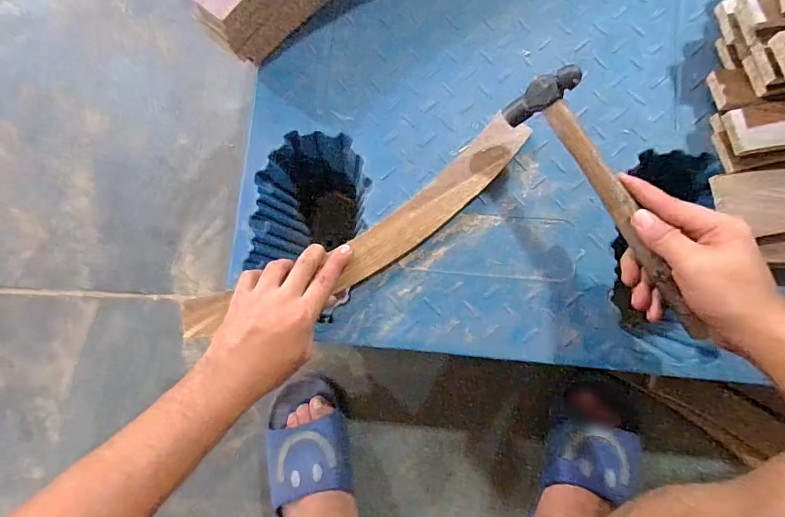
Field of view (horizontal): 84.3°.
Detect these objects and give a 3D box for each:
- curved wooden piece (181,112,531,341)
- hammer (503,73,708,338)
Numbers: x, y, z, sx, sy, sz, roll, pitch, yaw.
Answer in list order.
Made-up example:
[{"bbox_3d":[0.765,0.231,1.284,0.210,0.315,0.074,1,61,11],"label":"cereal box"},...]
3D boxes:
[{"bbox_3d":[-0.035,-0.021,0.490,0.435,0.018,0.077,-30,81,-1],"label":"curved wooden piece"},{"bbox_3d":[0.207,-0.051,0.409,0.061,0.036,0.275,-29,82,0],"label":"hammer"}]

